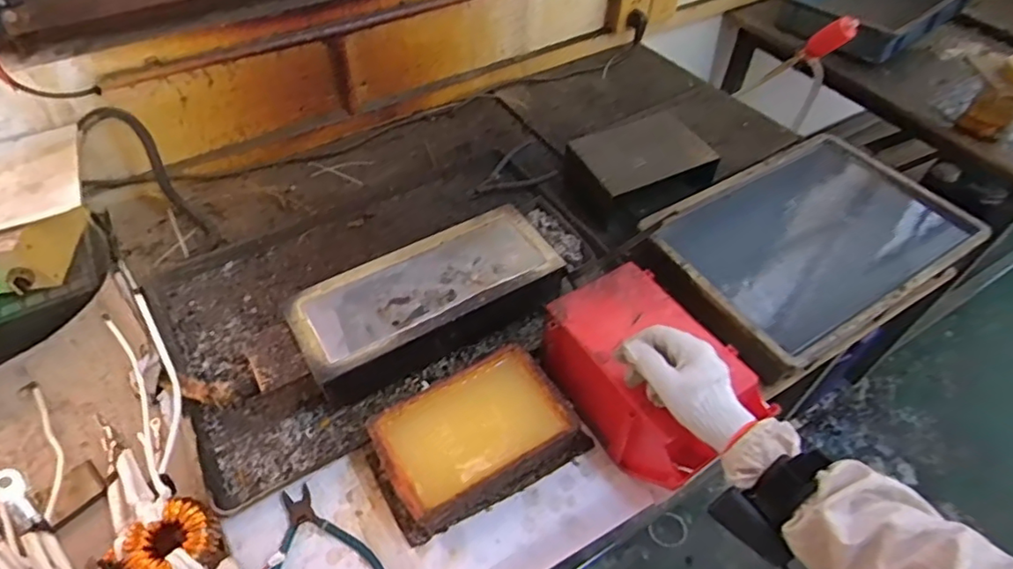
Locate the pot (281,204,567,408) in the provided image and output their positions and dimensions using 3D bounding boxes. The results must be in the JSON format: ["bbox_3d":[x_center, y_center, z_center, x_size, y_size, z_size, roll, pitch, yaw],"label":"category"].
[{"bbox_3d":[-0.101,0.021,0.751,0.339,0.088,0.153,-25,54,-20],"label":"pot"}]

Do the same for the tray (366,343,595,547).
[{"bbox_3d":[-0.035,0.171,0.639,0.224,0.072,0.136,-24,54,-20],"label":"tray"}]

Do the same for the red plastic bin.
[{"bbox_3d":[0.161,0.104,0.660,0.147,0.111,0.229,-26,55,-21],"label":"red plastic bin"}]

